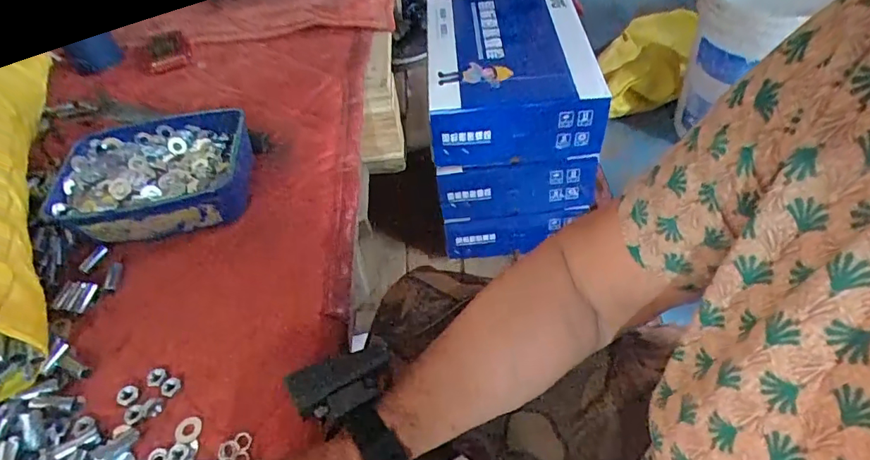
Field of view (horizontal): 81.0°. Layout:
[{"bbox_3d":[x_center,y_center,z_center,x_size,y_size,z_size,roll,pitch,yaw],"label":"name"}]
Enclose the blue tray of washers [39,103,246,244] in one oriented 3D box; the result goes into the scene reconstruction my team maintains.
[{"bbox_3d":[-0.316,-0.062,0.587,0.210,0.059,0.156,-12,48,-4],"label":"blue tray of washers"}]

